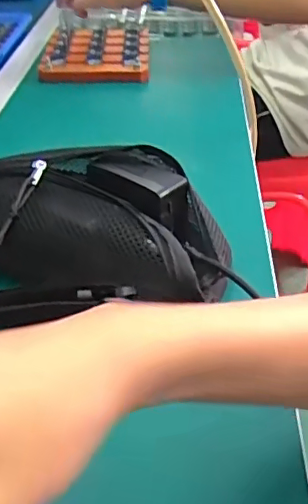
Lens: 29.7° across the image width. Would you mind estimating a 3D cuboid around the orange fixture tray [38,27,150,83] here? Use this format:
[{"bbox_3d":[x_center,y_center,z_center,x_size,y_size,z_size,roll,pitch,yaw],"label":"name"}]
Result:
[{"bbox_3d":[-0.085,-0.300,0.862,0.151,0.023,0.217,-3,37,-2],"label":"orange fixture tray"}]

